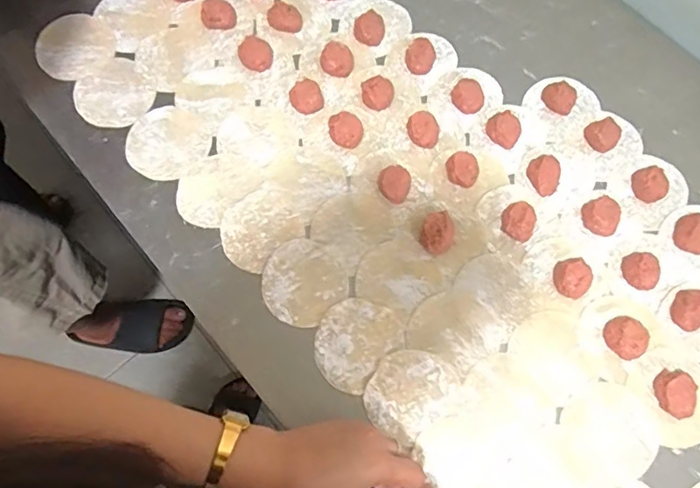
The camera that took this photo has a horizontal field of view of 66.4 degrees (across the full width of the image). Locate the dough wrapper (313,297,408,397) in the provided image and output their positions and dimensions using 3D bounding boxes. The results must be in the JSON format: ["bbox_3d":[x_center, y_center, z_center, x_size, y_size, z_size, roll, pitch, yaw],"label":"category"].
[{"bbox_3d":[0.005,0.088,0.491,0.069,0.004,0.083,43,75,11],"label":"dough wrapper"}]

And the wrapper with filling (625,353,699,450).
[{"bbox_3d":[0.299,0.138,0.476,0.075,0.016,0.072,-23,74,-10],"label":"wrapper with filling"}]

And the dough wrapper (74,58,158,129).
[{"bbox_3d":[-0.247,-0.157,0.564,0.075,0.005,0.079,2,69,-5],"label":"dough wrapper"}]

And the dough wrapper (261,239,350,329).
[{"bbox_3d":[-0.044,0.036,0.508,0.077,0.004,0.078,1,71,-2],"label":"dough wrapper"}]

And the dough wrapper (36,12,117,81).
[{"bbox_3d":[-0.296,-0.213,0.578,0.080,0.005,0.070,-41,85,-16],"label":"dough wrapper"}]

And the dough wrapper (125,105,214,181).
[{"bbox_3d":[-0.186,-0.104,0.549,0.080,0.006,0.082,1,71,-2],"label":"dough wrapper"}]

